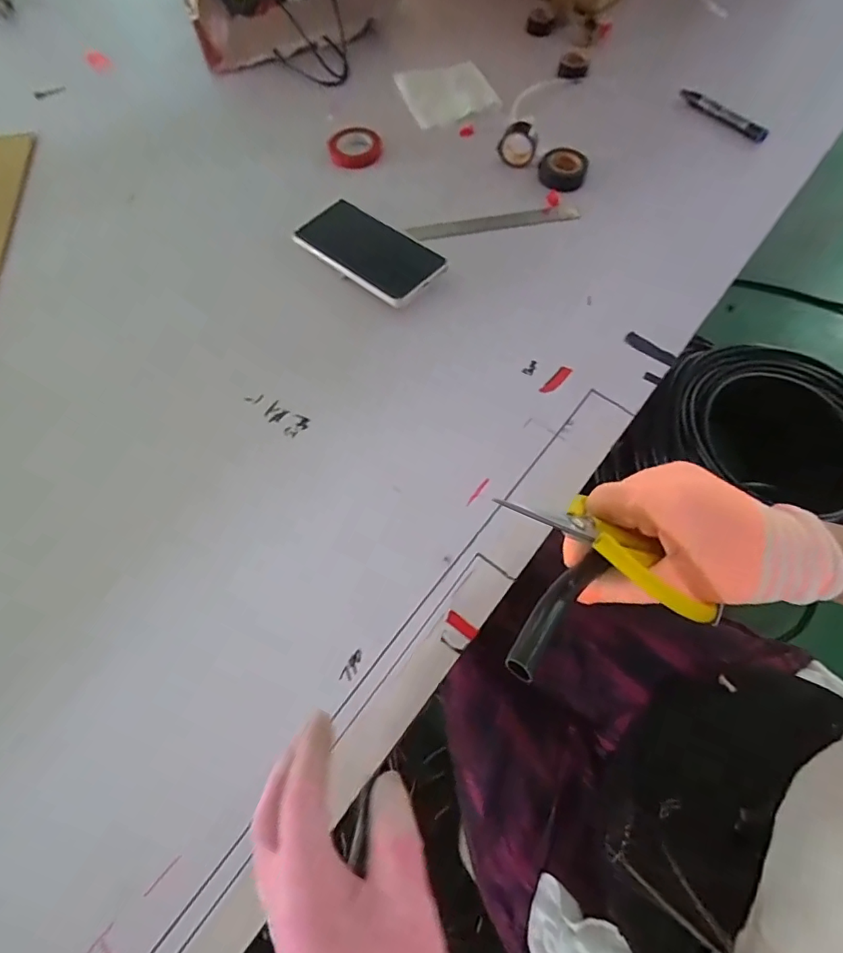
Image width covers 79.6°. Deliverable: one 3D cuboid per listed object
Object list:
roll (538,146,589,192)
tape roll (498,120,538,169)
[{"bbox_3d":[0.164,-0.356,0.581,0.054,0.023,0.055,0,65,0],"label":"roll"},{"bbox_3d":[0.112,-0.385,0.586,0.041,0.044,0.016,25,68,12],"label":"tape roll"}]

